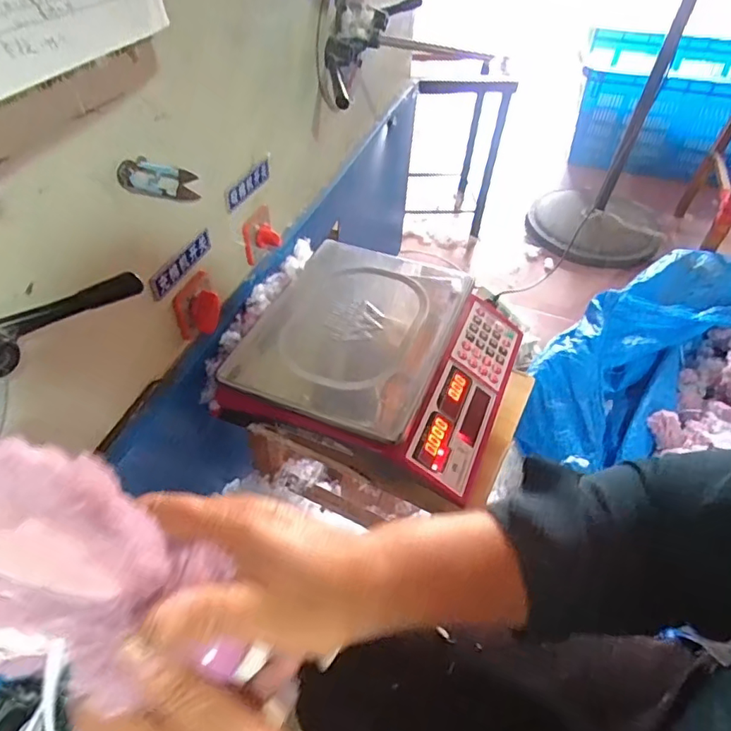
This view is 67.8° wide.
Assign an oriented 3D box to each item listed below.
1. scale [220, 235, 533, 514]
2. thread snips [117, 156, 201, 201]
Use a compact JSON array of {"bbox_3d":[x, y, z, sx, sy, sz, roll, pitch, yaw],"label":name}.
[{"bbox_3d":[0.020,-0.007,0.696,0.313,0.101,0.303,17,49,13],"label":"scale"},{"bbox_3d":[-0.189,-0.172,0.505,0.009,0.030,0.116,16,14,12],"label":"thread snips"}]

